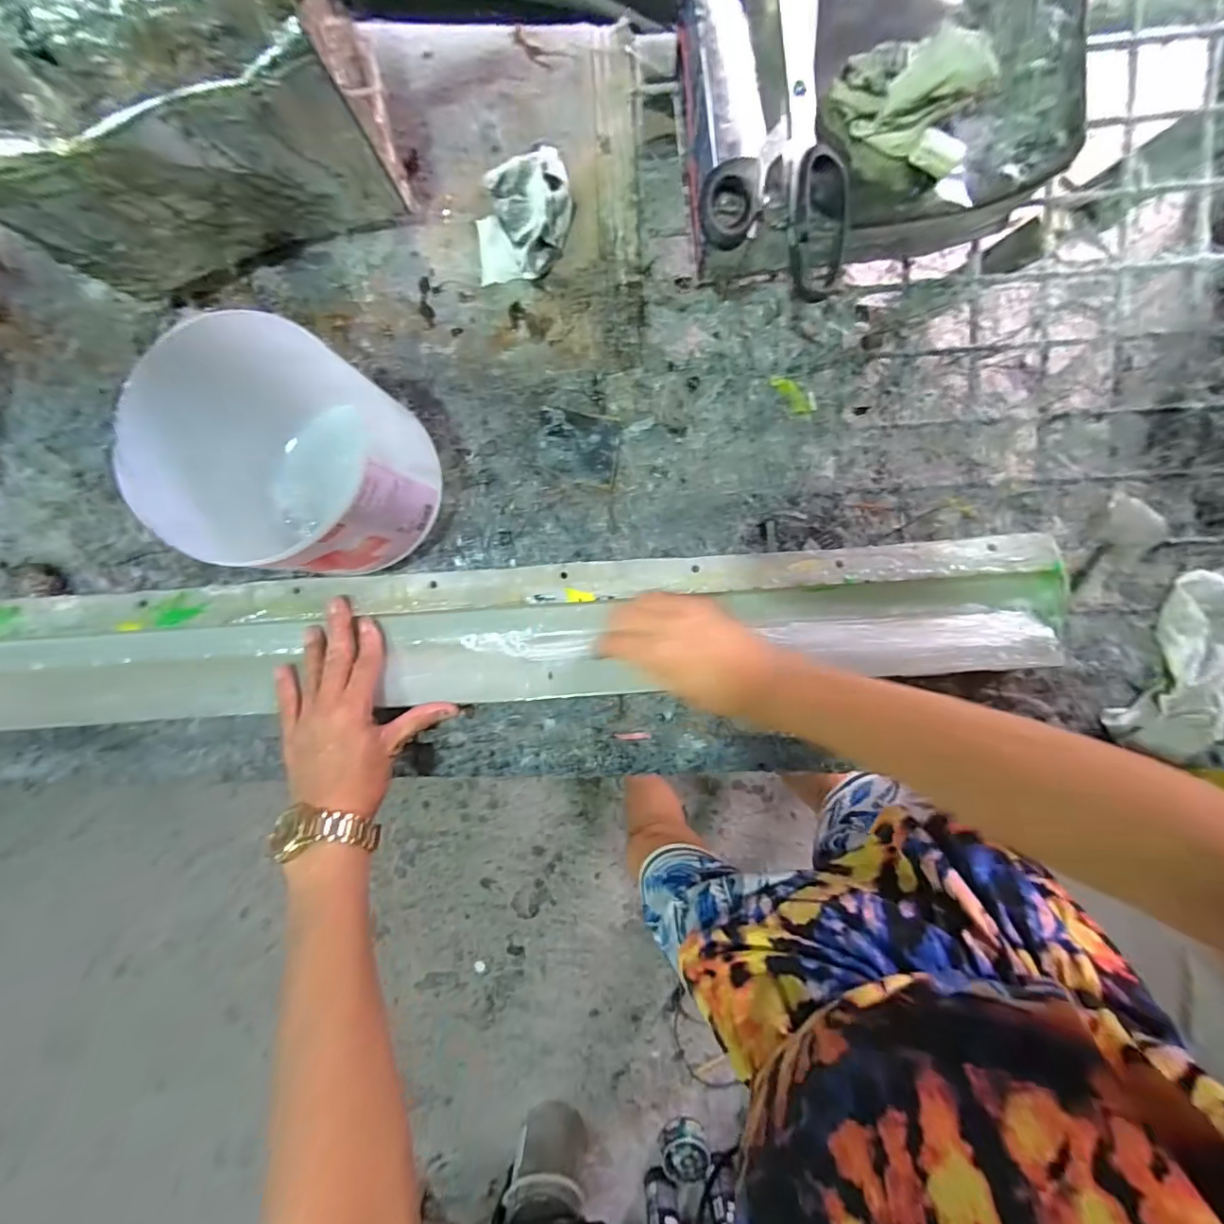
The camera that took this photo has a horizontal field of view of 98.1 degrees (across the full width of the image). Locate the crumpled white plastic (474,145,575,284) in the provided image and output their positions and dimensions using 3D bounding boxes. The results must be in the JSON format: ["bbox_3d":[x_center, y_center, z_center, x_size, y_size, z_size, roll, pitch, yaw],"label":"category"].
[{"bbox_3d":[-0.072,-0.320,0.425,0.070,0.034,0.103,23,94,-3],"label":"crumpled white plastic"}]

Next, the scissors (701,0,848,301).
[{"bbox_3d":[0.115,-0.326,0.332,0.094,0.028,0.229,7,95,-2],"label":"scissors"}]

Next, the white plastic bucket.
[{"bbox_3d":[-0.214,-0.102,0.385,0.148,0.158,0.136,0,95,-1],"label":"white plastic bucket"}]

